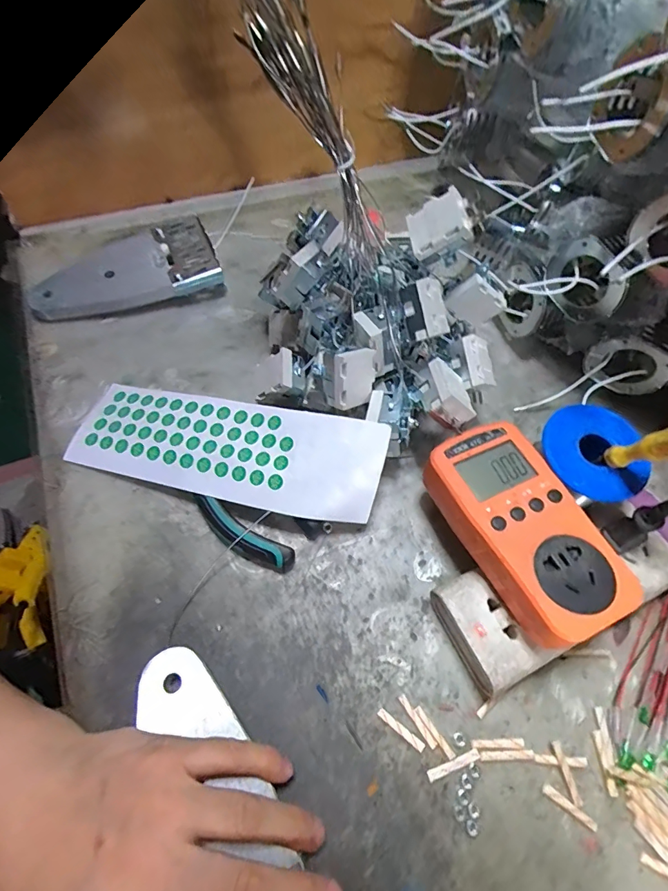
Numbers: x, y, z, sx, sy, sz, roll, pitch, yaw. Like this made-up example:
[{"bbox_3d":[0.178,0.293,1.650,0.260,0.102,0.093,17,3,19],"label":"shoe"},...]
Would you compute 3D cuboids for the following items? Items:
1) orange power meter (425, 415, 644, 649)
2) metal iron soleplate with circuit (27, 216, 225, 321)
[{"bbox_3d":[0.111,0.047,0.258,0.068,0.033,0.125,-24,67,-14],"label":"orange power meter"},{"bbox_3d":[-0.179,-0.147,0.377,0.151,0.029,0.079,-27,68,-16],"label":"metal iron soleplate with circuit"}]

